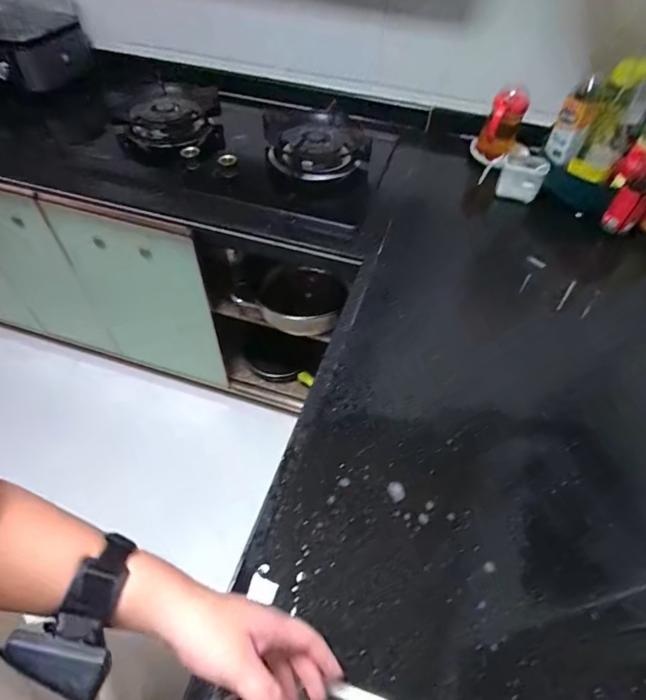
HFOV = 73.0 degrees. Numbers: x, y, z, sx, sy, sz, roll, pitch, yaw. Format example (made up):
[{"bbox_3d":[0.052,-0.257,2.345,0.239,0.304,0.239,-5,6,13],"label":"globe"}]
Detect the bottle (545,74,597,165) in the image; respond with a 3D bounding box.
[{"bbox_3d":[0.532,-0.487,0.934,0.061,0.161,0.040,17,30,10],"label":"bottle"}]

